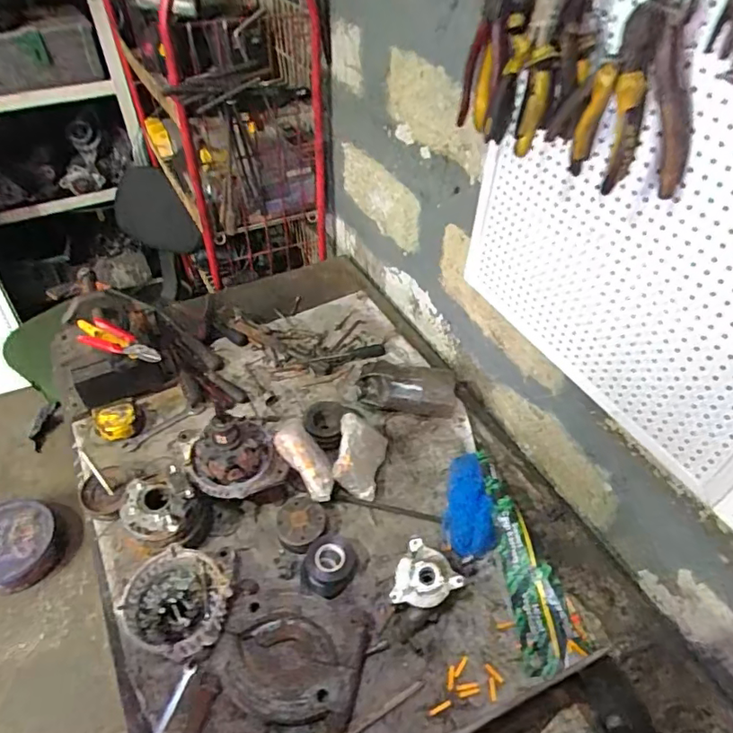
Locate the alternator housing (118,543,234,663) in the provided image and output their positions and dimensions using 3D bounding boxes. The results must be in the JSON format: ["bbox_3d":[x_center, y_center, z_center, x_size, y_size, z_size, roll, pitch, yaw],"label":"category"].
[{"bbox_3d":[-0.263,0.329,0.773,0.145,0.079,0.150,1,47,-1],"label":"alternator housing"}]

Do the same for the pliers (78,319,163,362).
[{"bbox_3d":[-0.473,-0.052,1.017,0.195,0.021,0.058,16,49,13],"label":"pliers"}]

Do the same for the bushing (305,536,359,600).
[{"bbox_3d":[-0.053,0.303,0.822,0.089,0.037,0.086,9,47,7],"label":"bushing"}]

